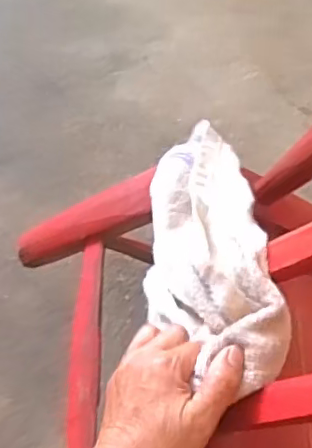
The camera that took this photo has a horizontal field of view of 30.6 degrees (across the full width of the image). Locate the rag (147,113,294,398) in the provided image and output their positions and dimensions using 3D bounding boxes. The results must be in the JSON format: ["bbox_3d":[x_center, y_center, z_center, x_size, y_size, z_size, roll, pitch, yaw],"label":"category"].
[{"bbox_3d":[0.039,0.022,0.477,0.096,0.084,0.249,-9,45,-4],"label":"rag"}]

